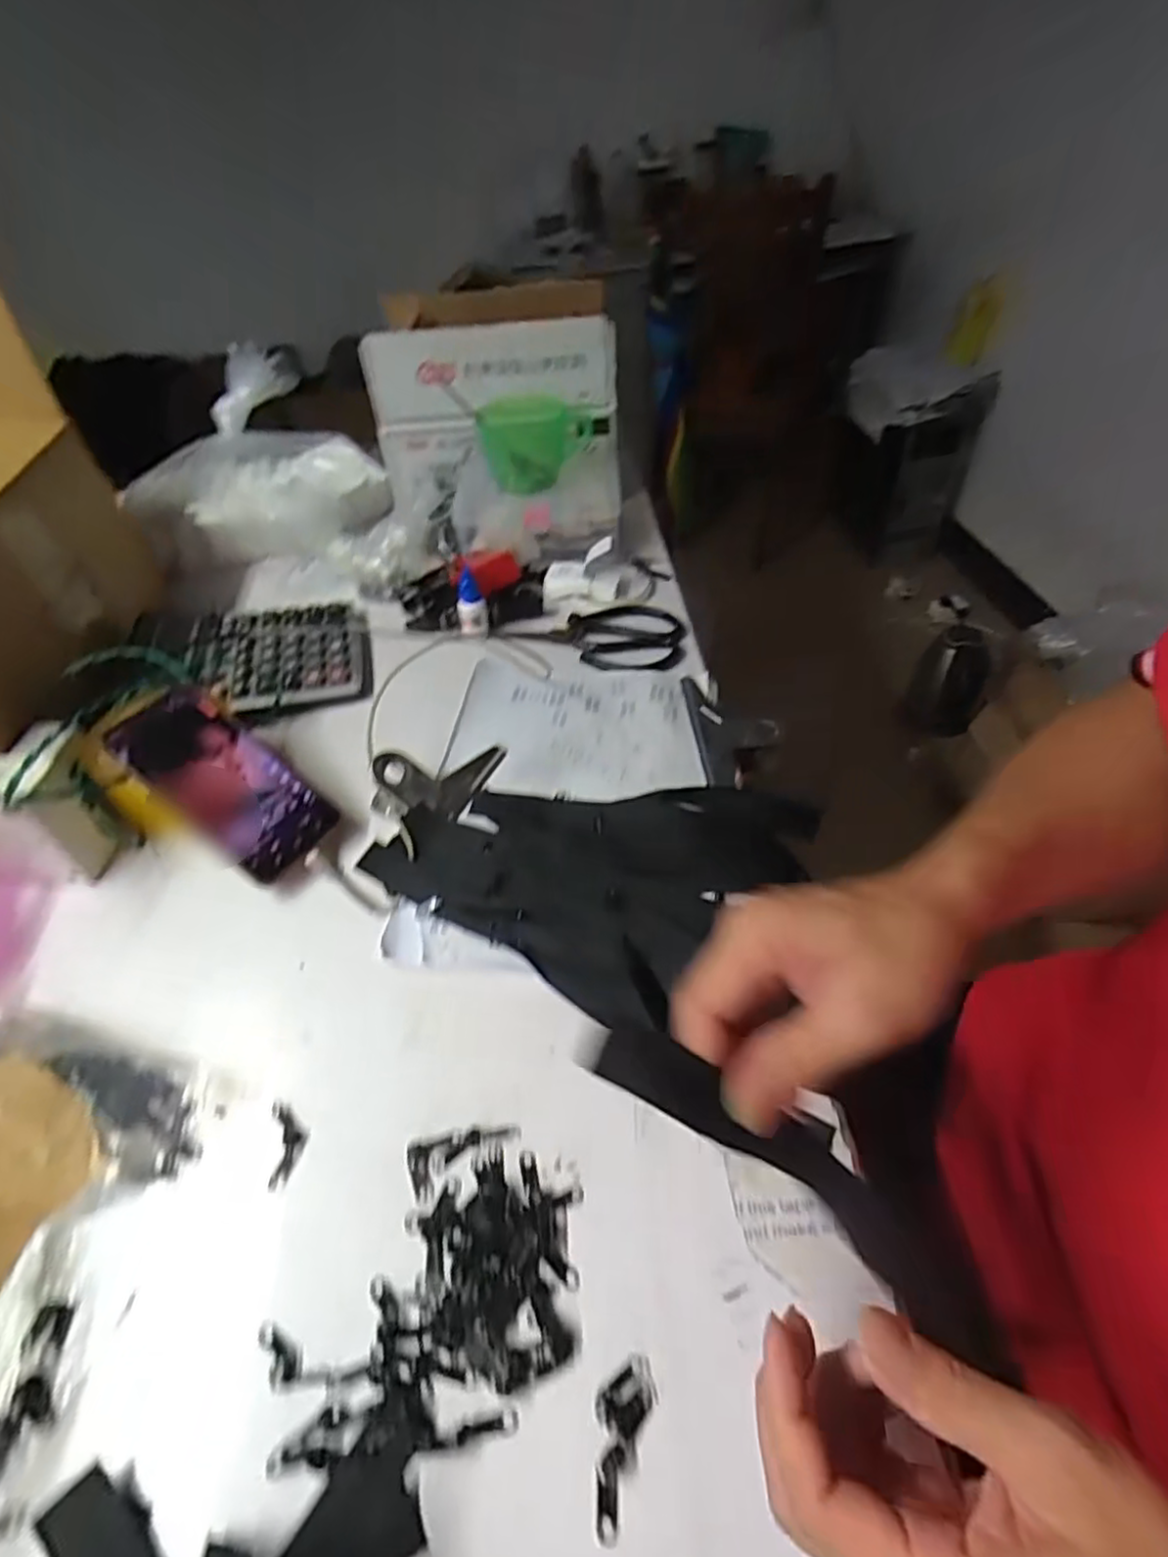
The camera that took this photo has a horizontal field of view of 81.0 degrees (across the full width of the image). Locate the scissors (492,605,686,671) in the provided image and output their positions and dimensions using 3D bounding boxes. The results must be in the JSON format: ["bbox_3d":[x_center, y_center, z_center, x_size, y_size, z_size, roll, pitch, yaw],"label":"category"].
[{"bbox_3d":[0.008,-0.144,0.660,0.177,0.006,0.102,12,49,16],"label":"scissors"}]

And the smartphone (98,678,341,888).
[{"bbox_3d":[-0.261,-0.001,0.489,0.168,0.014,0.075,39,60,3],"label":"smartphone"}]

